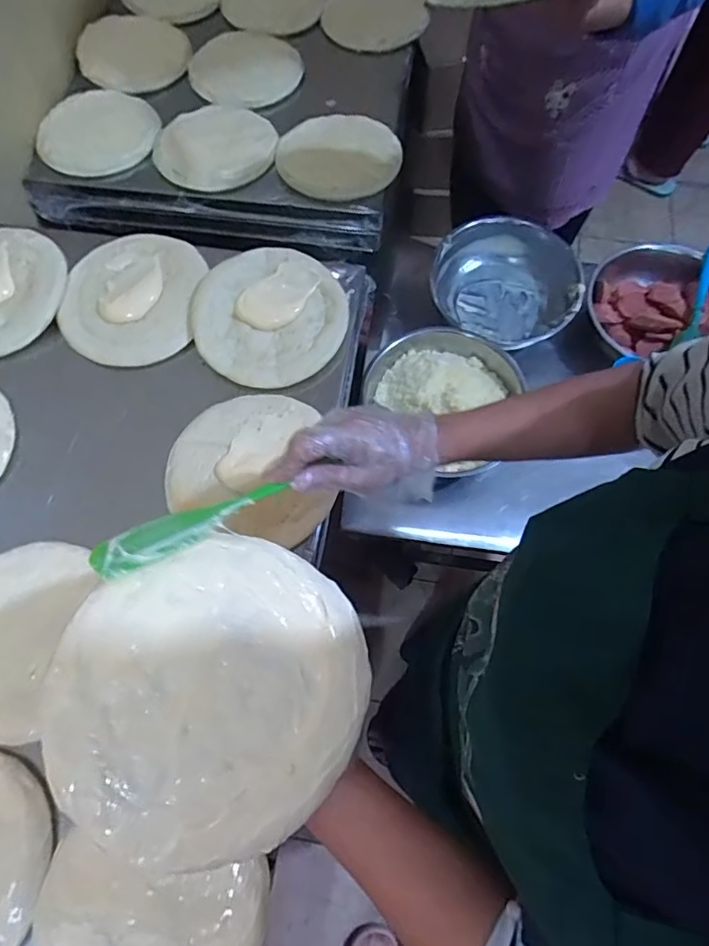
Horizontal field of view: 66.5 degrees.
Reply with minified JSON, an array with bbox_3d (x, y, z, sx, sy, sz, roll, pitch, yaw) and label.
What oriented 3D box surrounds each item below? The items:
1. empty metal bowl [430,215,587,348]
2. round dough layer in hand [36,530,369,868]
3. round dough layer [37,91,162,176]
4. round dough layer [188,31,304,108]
[{"bbox_3d":[0.270,-0.334,0.974,0.258,0.088,0.232,31,72,12],"label":"empty metal bowl"},{"bbox_3d":[-0.091,0.141,0.357,0.193,0.011,0.194,5,72,-14],"label":"round dough layer in hand"},{"bbox_3d":[-0.430,-0.578,0.914,0.191,0.015,0.157,-5,78,-6],"label":"round dough layer"},{"bbox_3d":[-0.200,-0.731,0.977,0.188,0.018,0.194,0,68,0],"label":"round dough layer"}]

